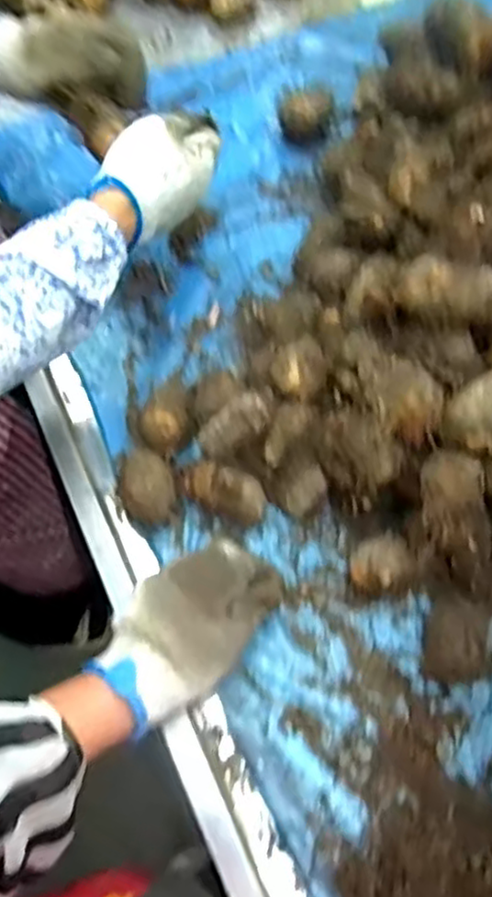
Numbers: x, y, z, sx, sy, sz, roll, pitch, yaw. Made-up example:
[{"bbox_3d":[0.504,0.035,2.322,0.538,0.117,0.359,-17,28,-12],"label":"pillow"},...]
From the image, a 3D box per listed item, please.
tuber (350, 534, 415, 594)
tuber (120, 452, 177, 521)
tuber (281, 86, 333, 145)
[{"bbox_3d":[0.101,0.090,0.528,0.049,0.038,0.040,-18,67,-6],"label":"tuber"},{"bbox_3d":[-0.077,0.033,0.556,0.043,0.041,0.054,-12,66,-4],"label":"tuber"},{"bbox_3d":[0.063,-0.340,0.727,0.051,0.036,0.051,2,66,3],"label":"tuber"}]

